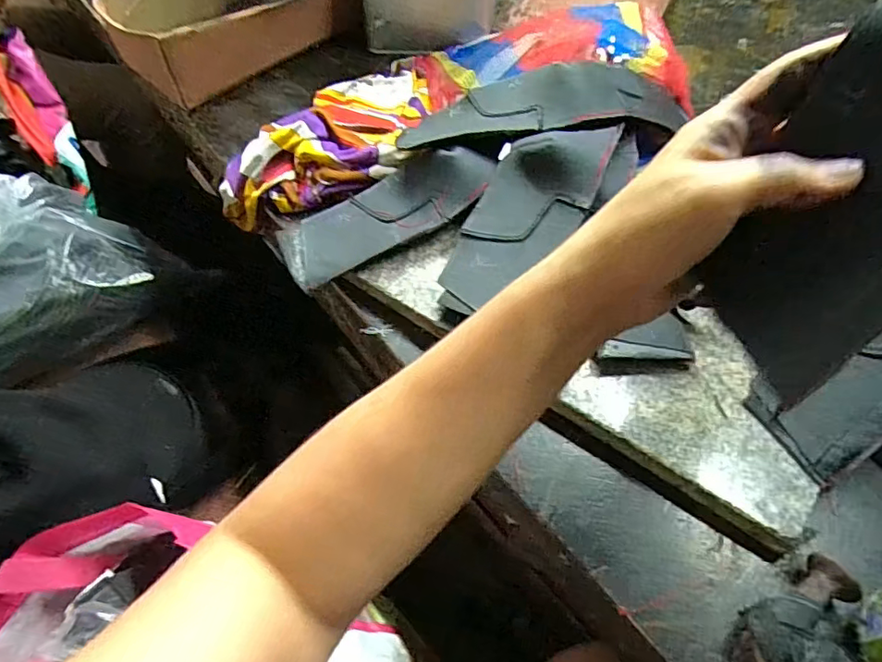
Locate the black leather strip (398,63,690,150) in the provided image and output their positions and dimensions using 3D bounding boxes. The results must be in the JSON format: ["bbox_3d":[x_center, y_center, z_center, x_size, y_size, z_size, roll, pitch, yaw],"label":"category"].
[{"bbox_3d":[0.087,-0.203,0.491,0.250,0.041,0.090,-7,57,-3],"label":"black leather strip"}]

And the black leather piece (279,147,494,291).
[{"bbox_3d":[-0.049,-0.106,0.468,0.178,0.043,0.079,-25,59,-14],"label":"black leather piece"}]

